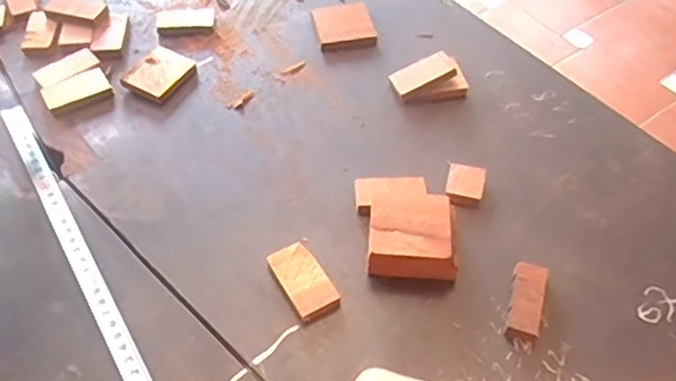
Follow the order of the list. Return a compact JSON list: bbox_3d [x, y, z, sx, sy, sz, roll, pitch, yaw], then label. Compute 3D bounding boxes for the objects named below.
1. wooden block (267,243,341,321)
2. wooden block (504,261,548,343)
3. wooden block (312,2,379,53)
[{"bbox_3d":[-0.023,0.063,0.449,0.031,0.010,0.055,-25,56,-20],"label":"wooden block"},{"bbox_3d":[0.129,0.076,0.440,0.022,0.013,0.056,14,52,9],"label":"wooden block"},{"bbox_3d":[0.006,-0.159,0.627,0.055,0.011,0.061,-9,52,-9],"label":"wooden block"}]

